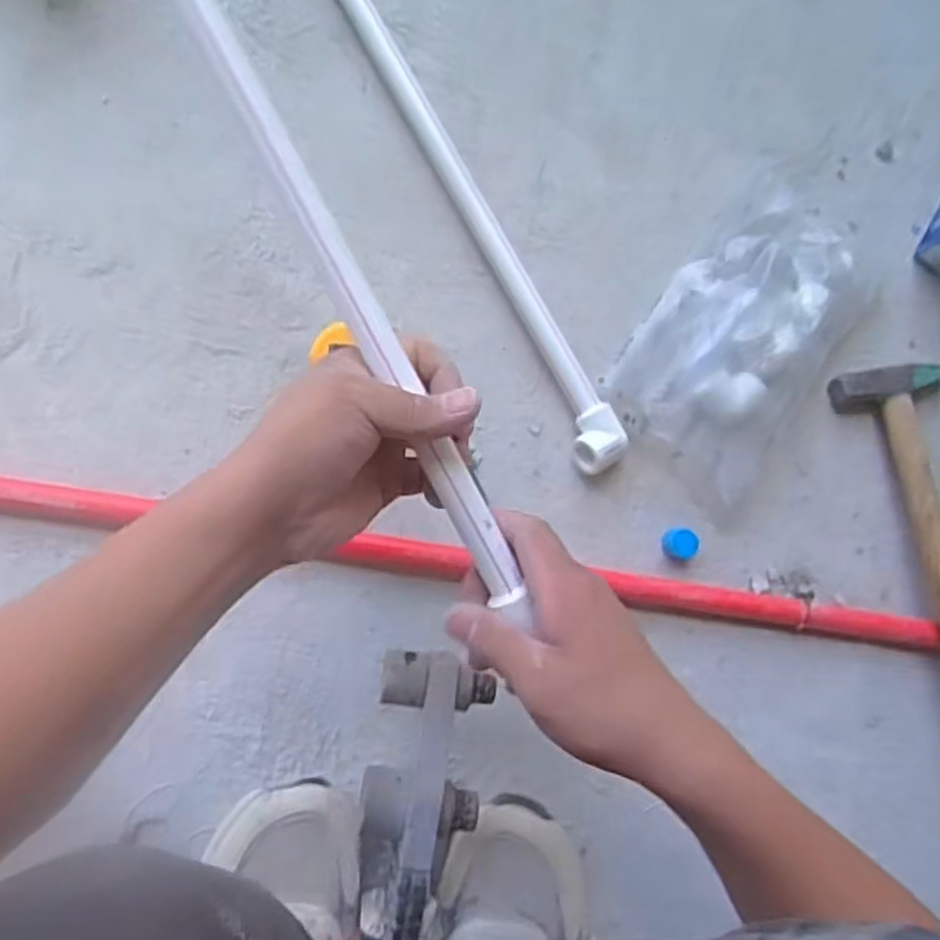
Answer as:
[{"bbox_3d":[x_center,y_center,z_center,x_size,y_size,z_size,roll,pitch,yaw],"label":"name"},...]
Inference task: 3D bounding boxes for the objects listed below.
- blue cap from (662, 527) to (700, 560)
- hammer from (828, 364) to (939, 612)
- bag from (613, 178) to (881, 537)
[{"bbox_3d":[0.162,0.057,0.592,0.024,0.016,0.024,3,84,-7],"label":"blue cap"},{"bbox_3d":[0.371,0.064,0.597,0.097,0.042,0.305,-14,86,-8],"label":"hammer"},{"bbox_3d":[0.214,-0.105,0.600,0.143,0.046,0.257,34,82,-3],"label":"bag"}]

